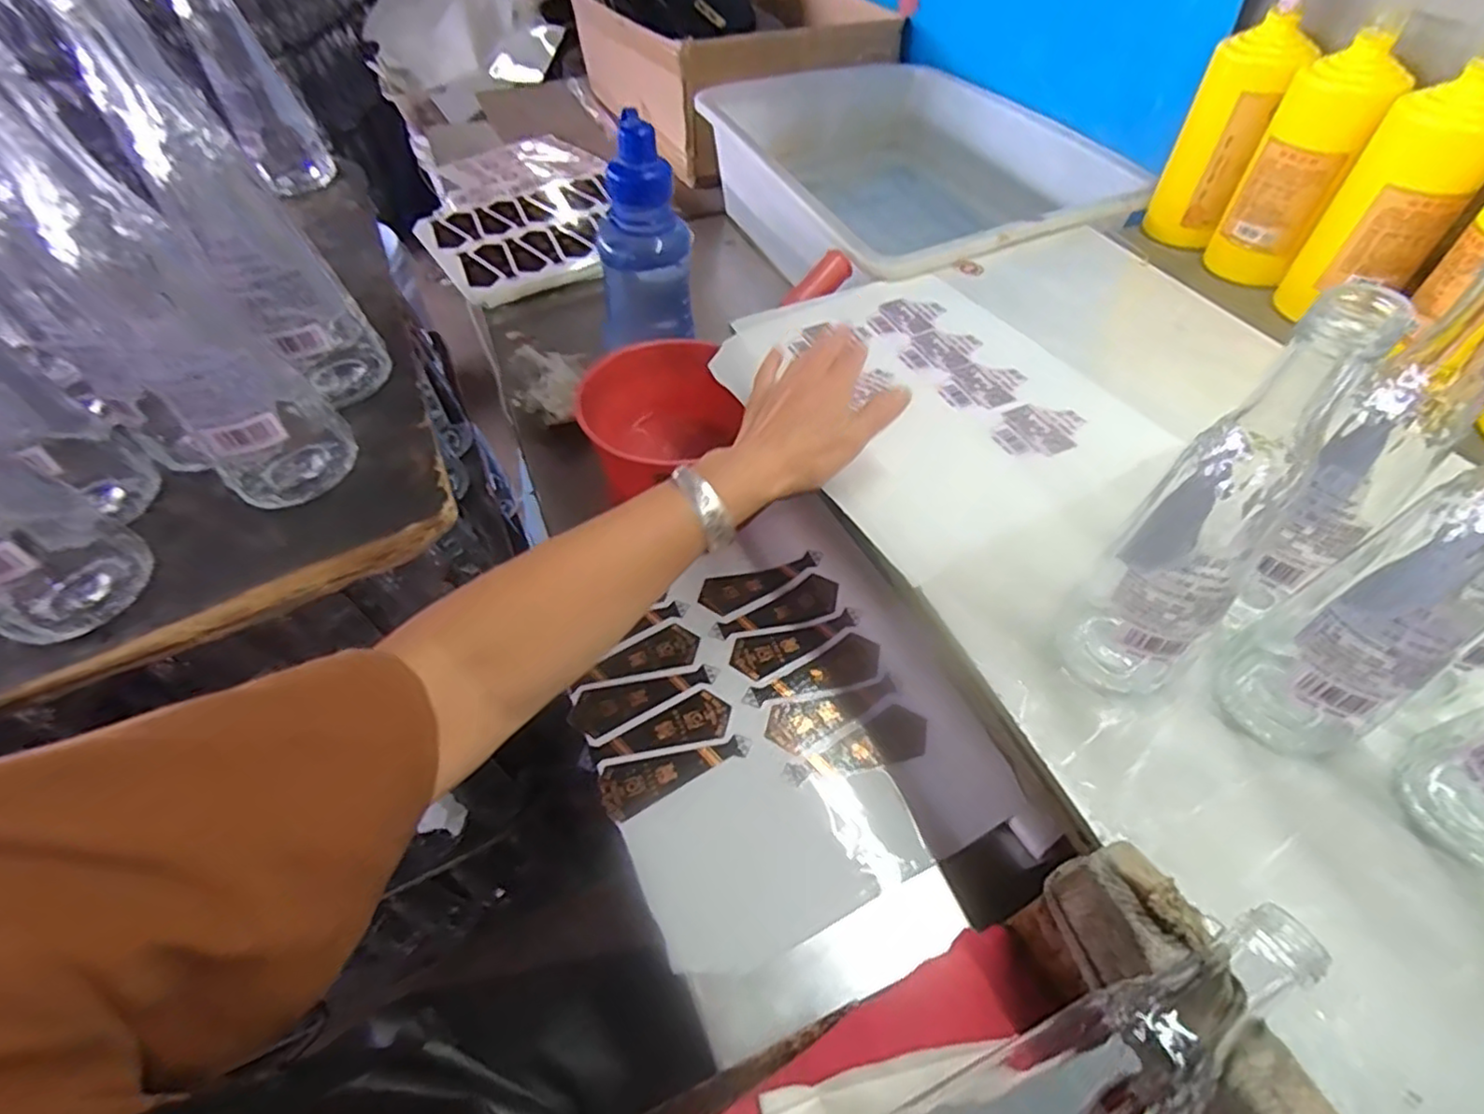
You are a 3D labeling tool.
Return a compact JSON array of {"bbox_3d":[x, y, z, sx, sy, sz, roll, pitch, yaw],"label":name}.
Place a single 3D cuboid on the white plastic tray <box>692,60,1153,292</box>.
[{"bbox_3d":[0.211,-0.498,0.888,0.410,0.138,0.579,-16,53,-7],"label":"white plastic tray"}]

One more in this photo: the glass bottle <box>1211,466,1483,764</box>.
[{"bbox_3d":[0.279,0.016,0.278,0.057,0.217,0.062,-30,56,-17],"label":"glass bottle"}]

